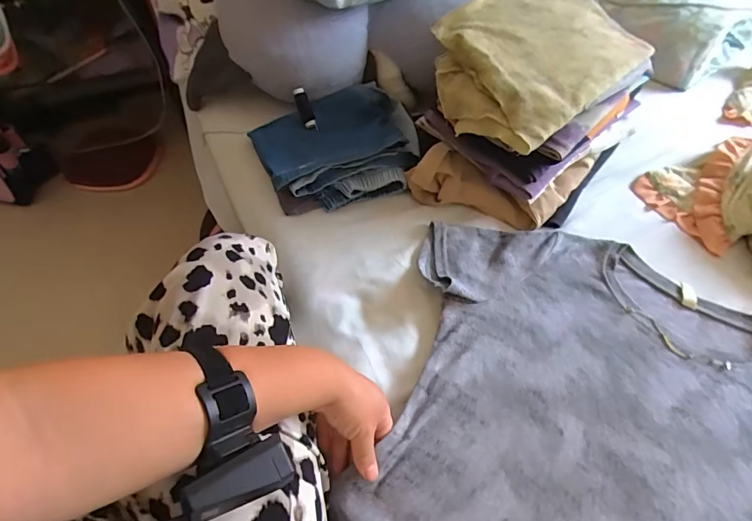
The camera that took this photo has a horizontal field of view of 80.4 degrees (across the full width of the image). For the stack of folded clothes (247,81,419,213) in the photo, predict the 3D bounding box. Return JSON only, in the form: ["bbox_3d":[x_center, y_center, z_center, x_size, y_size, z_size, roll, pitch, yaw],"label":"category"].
[{"bbox_3d":[-0.054,-0.162,0.650,0.218,0.060,0.185,-17,59,-13],"label":"stack of folded clothes"}]

